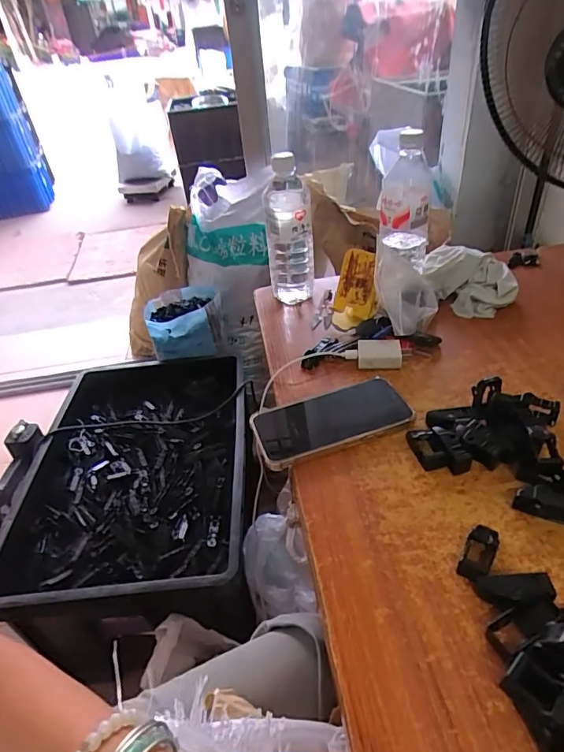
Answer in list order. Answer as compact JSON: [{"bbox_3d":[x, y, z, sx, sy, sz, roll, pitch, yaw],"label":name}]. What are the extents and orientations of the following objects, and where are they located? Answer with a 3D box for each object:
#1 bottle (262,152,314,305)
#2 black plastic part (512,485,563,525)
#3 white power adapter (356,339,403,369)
[{"bbox_3d":[0.010,-0.204,0.682,0.070,0.205,0.068,-4,37,4],"label":"bottle"},{"bbox_3d":[0.227,0.108,0.390,0.048,0.023,0.019,14,42,26],"label":"black plastic part"},{"bbox_3d":[0.123,-0.026,0.574,0.053,0.030,0.032,2,38,12],"label":"white power adapter"}]

